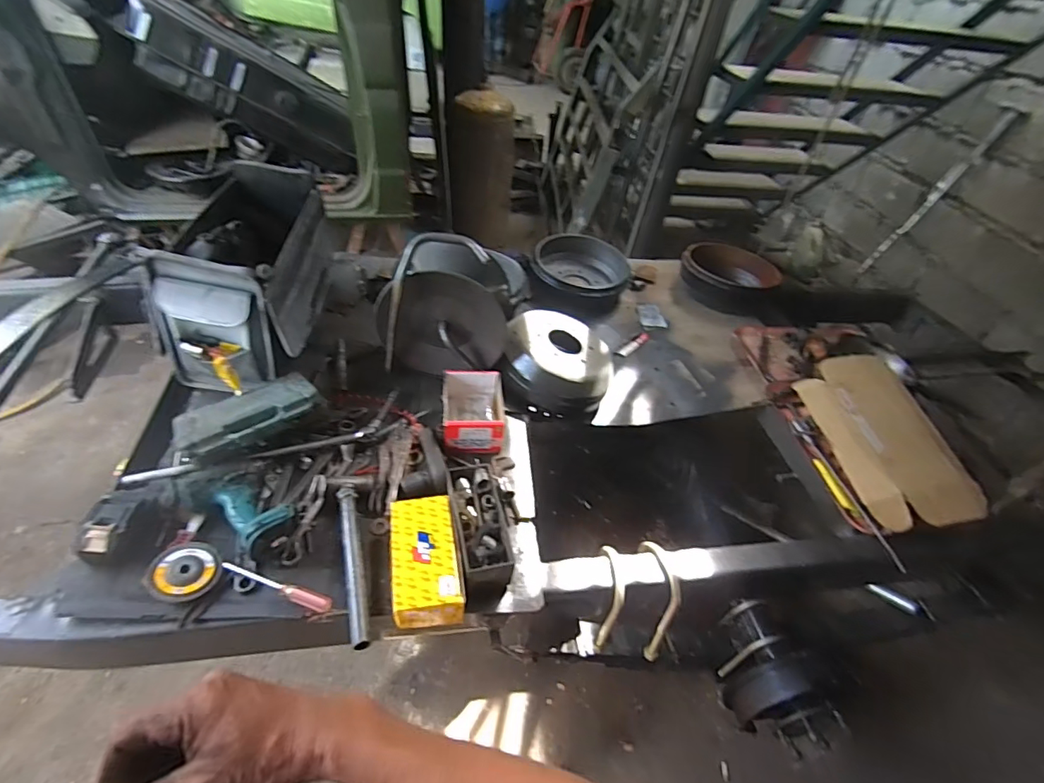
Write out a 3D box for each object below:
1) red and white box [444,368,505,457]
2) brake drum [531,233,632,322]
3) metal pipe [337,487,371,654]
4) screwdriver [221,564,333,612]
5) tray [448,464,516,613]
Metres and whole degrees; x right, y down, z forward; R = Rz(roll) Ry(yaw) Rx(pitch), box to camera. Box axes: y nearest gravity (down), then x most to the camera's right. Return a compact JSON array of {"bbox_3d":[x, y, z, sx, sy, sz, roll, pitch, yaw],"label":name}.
[{"bbox_3d":[-0.102,0.041,1.067,0.124,0.073,0.181,0,44,-8],"label":"red and white box"},{"bbox_3d":[0.180,-0.372,1.563,0.308,0.107,0.269,18,44,11],"label":"brake drum"},{"bbox_3d":[-0.273,0.275,0.812,0.028,0.020,0.276,-8,46,-16],"label":"metal pipe"},{"bbox_3d":[-0.373,0.297,0.760,0.179,0.022,0.021,16,44,9],"label":"screwdriver"},{"bbox_3d":[-0.072,0.236,0.858,0.091,0.068,0.248,-5,45,-13],"label":"tray"}]

